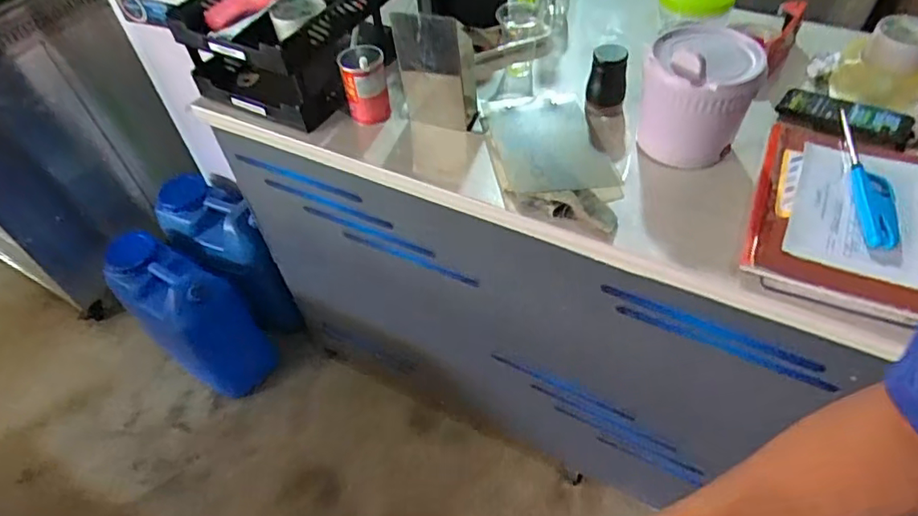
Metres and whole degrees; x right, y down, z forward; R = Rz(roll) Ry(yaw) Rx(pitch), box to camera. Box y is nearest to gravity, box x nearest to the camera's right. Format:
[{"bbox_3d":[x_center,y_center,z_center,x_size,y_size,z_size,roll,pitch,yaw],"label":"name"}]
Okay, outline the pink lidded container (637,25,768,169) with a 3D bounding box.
[{"bbox_3d":[0.321,-0.211,0.778,0.135,0.137,0.159,18,53,20],"label":"pink lidded container"}]

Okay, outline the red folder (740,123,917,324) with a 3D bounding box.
[{"bbox_3d":[0.482,-0.069,0.712,0.212,0.031,0.318,20,54,21],"label":"red folder"}]

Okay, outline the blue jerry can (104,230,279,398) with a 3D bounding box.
[{"bbox_3d":[-0.648,0.174,1.462,0.332,0.437,0.200,29,57,26],"label":"blue jerry can"}]

